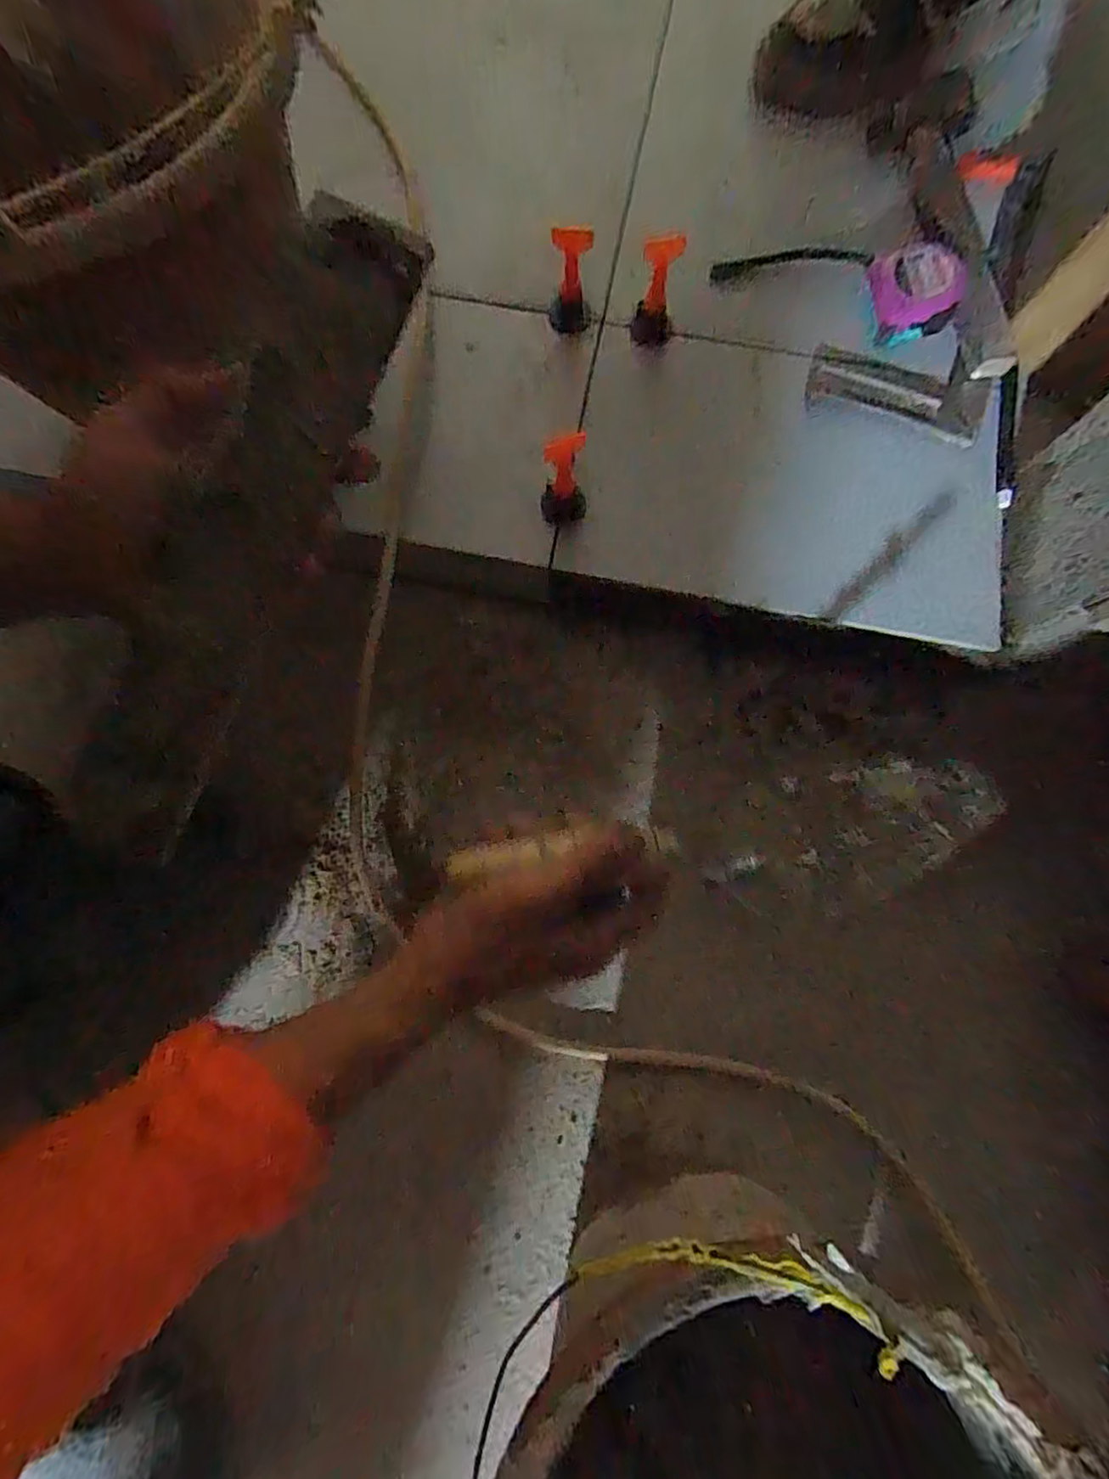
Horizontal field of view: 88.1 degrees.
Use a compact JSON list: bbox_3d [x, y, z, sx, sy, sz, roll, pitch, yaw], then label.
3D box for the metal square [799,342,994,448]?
[{"bbox_3d":[0.270,-0.276,0.453,0.133,0.012,0.062,21,79,4],"label":"metal square"}]

